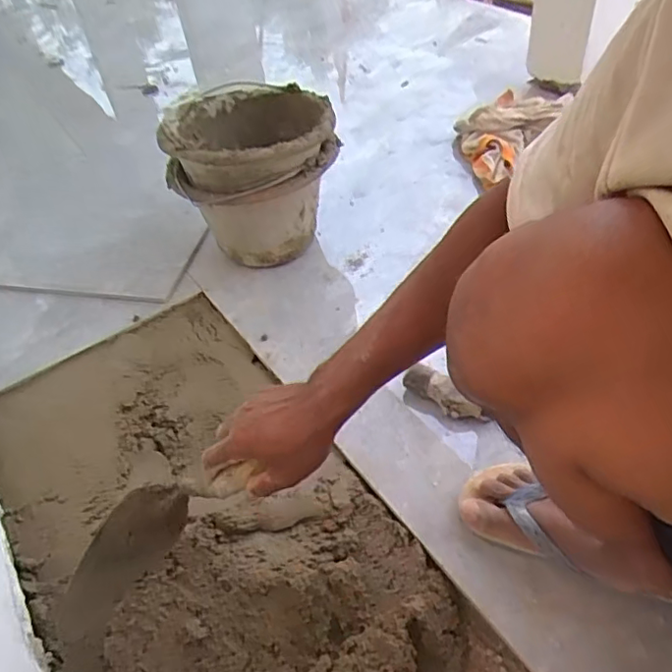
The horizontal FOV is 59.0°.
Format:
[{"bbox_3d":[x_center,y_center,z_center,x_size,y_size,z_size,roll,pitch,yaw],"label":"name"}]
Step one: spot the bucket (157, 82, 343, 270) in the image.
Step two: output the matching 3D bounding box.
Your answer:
[{"bbox_3d":[-0.124,-0.253,0.933,0.247,0.224,0.278,-9,46,-1],"label":"bucket"}]

